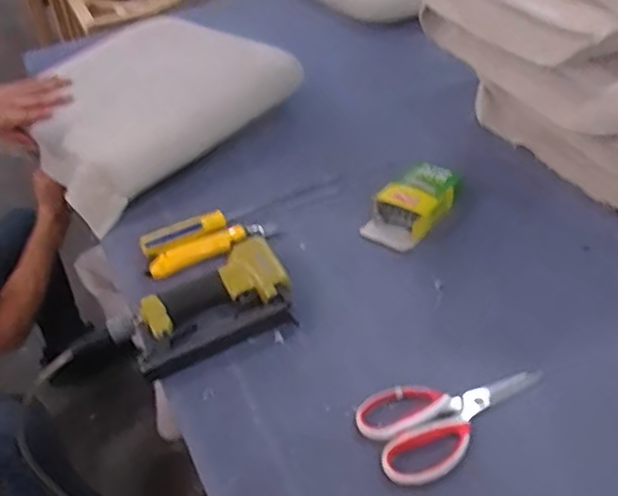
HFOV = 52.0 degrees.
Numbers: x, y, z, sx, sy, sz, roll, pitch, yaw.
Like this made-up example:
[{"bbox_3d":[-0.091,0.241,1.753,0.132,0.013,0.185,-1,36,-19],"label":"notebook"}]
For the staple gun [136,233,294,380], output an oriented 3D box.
[{"bbox_3d":[-0.110,0.062,0.722,0.182,0.050,0.121,-17,43,-13],"label":"staple gun"}]

